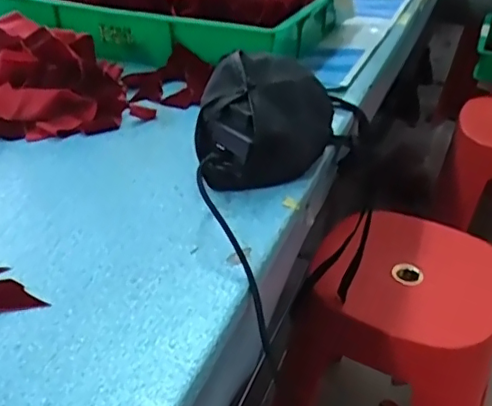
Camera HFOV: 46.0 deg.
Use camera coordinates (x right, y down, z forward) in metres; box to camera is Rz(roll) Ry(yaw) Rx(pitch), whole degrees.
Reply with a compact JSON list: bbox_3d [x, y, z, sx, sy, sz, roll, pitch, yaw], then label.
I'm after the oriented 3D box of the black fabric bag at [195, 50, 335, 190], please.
[{"bbox_3d":[0.025,-0.088,0.647,0.154,0.096,0.177,0,34,-1],"label":"black fabric bag"}]

